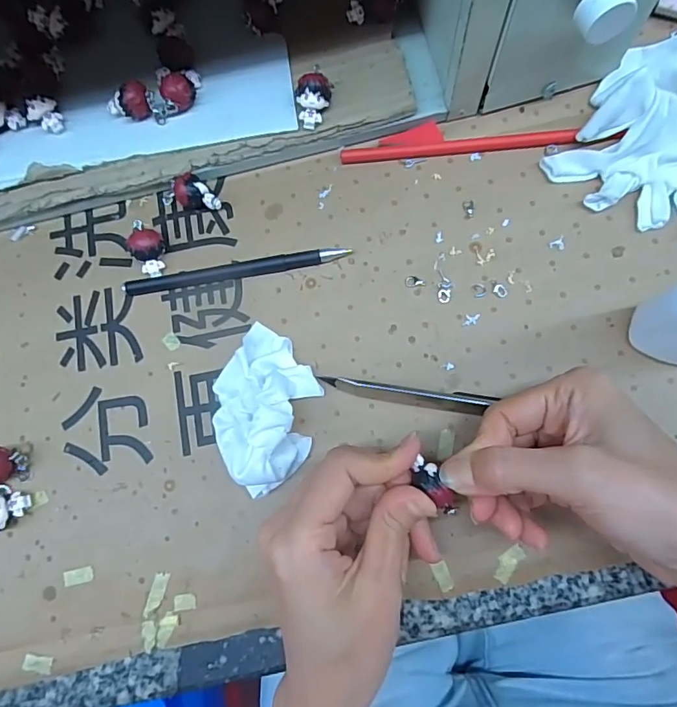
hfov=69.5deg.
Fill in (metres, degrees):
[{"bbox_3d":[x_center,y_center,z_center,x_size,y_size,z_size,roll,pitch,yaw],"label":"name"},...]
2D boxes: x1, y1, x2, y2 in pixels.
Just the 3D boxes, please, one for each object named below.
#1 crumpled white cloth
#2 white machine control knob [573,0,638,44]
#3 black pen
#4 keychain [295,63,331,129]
[{"bbox_3d":[-0.041,0.028,0.262,0.056,0.033,0.090,11,78,7],"label":"crumpled white cloth"},{"bbox_3d":[0.128,-0.164,0.234,0.023,0.018,0.018,-27,81,-1],"label":"white machine control knob"},{"bbox_3d":[-0.061,-0.051,0.294,0.135,0.007,0.011,-8,77,2],"label":"black pen"},{"bbox_3d":[-0.015,-0.153,0.292,0.020,0.020,0.031,-3,77,3],"label":"keychain"}]

